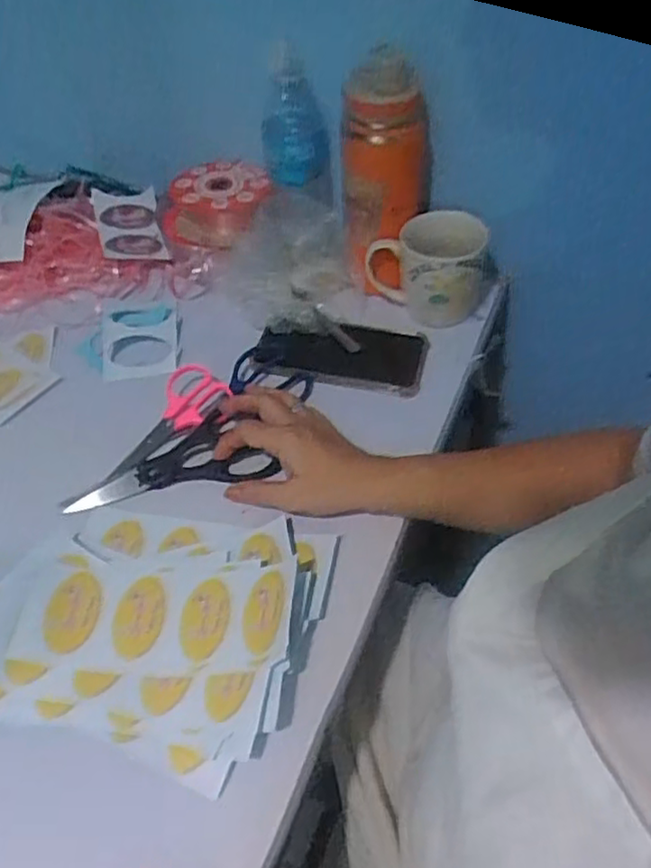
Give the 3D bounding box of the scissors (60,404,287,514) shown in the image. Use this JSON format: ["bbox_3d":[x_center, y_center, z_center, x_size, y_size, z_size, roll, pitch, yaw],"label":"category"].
[{"bbox_3d":[-0.133,0.023,0.587,0.175,0.013,0.060,-11,67,-4],"label":"scissors"}]

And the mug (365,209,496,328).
[{"bbox_3d":[0.114,-0.159,0.686,0.117,0.094,0.088,-18,52,-12],"label":"mug"}]

